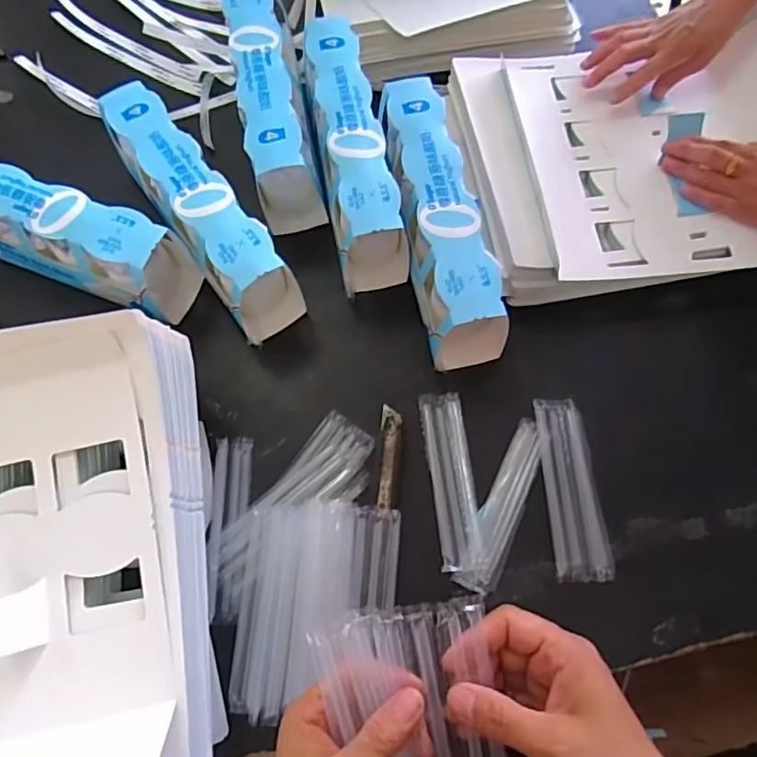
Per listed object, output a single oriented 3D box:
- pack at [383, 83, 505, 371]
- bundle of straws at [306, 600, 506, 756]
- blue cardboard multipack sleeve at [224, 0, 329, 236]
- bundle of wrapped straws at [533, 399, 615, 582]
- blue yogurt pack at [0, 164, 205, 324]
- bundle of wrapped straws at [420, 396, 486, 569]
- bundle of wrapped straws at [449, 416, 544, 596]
[{"bbox_3d":[0.057,-0.153,0.545,0.071,0.094,0.274,-12,69,-3],"label":"pack"},{"bbox_3d":[0.023,0.200,0.303,0.086,0.012,0.150,-13,87,-4],"label":"bundle of straws"},{"bbox_3d":[-0.114,-0.300,0.607,0.062,0.097,0.262,-11,69,-3],"label":"blue cardboard multipack sleeve"},{"bbox_3d":[0.171,0.095,0.497,0.047,0.009,0.156,-3,69,0],"label":"bundle of wrapped straws"},{"bbox_3d":[-0.322,-0.139,0.552,0.272,0.098,0.074,17,70,8],"label":"blue yogurt pack"},{"bbox_3d":[0.065,0.088,0.500,0.037,0.009,0.157,-6,69,-1],"label":"bundle of wrapped straws"},{"bbox_3d":[0.110,0.109,0.493,0.031,0.009,0.155,24,71,10],"label":"bundle of wrapped straws"}]

